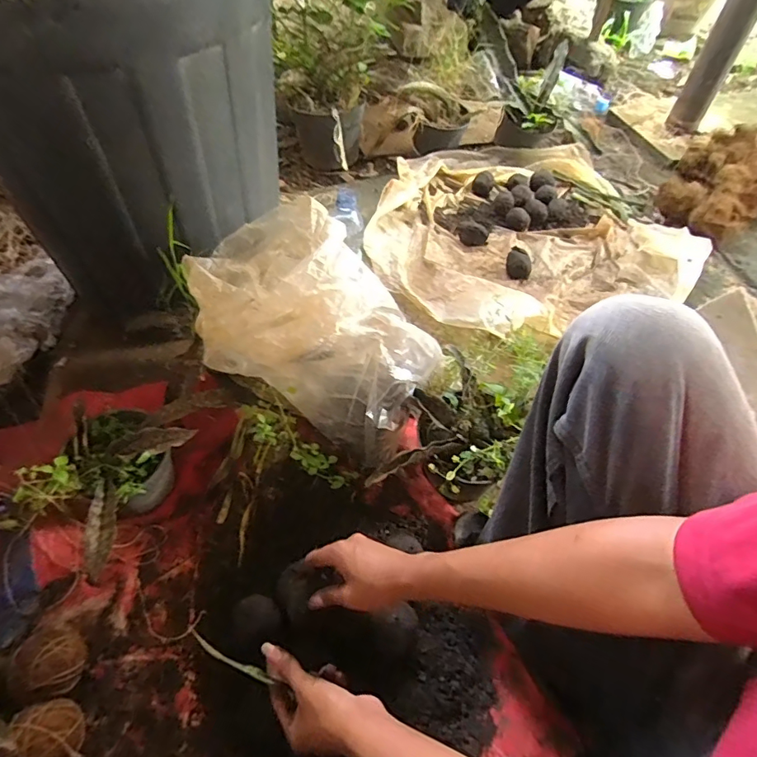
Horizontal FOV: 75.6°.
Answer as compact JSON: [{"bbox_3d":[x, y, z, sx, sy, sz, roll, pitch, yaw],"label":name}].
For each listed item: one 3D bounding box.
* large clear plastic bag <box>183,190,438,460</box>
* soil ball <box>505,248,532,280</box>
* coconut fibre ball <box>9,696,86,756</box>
[{"bbox_3d":[-0.098,-0.070,0.661,0.319,0.223,0.209,23,57,13],"label":"large clear plastic bag"},{"bbox_3d":[0.296,-0.243,1.026,0.053,0.038,0.065,16,55,9],"label":"soil ball"},{"bbox_3d":[-0.336,0.367,0.506,0.054,0.070,0.064,-16,57,-14],"label":"coconut fibre ball"}]

